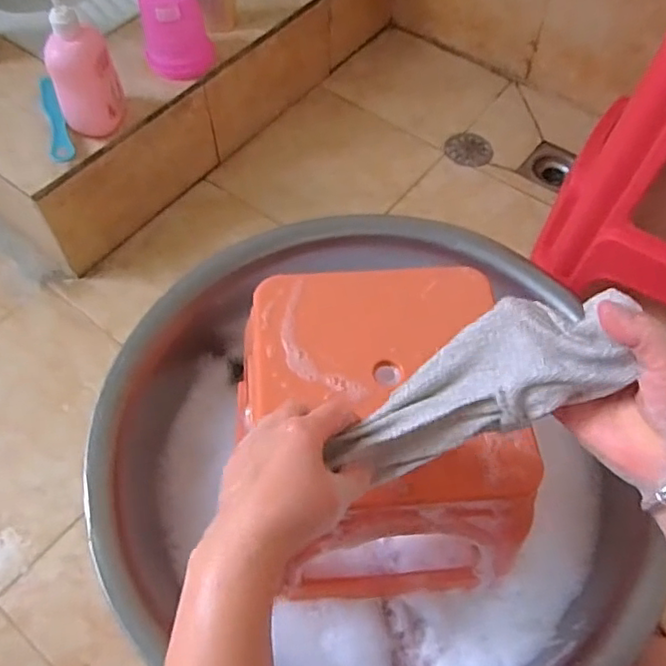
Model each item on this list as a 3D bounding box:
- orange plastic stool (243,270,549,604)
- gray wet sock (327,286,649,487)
[{"bbox_3d":[0.045,0.097,0.566,0.210,0.196,0.248,-8,59,-4],"label":"orange plastic stool"},{"bbox_3d":[0.085,0.035,0.376,0.175,0.041,0.065,-29,57,19],"label":"gray wet sock"}]

